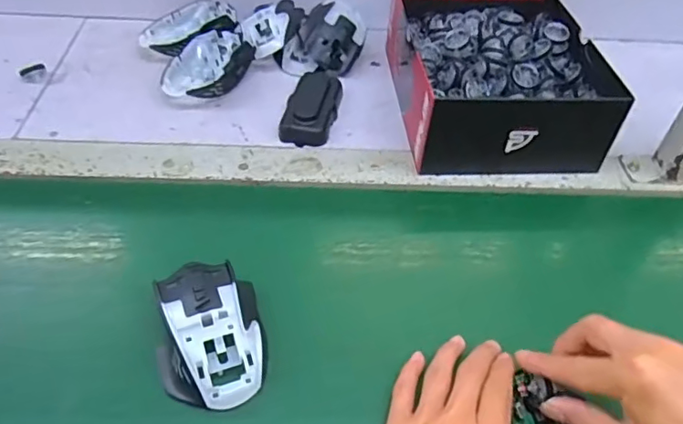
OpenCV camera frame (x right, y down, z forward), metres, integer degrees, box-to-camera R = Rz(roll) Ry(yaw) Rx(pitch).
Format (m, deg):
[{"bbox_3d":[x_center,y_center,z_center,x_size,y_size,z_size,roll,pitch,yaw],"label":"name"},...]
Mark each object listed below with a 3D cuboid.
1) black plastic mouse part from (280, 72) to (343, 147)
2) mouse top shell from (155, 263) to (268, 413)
[{"bbox_3d":[-0.031,-0.115,0.592,0.049,0.030,0.099,9,47,4],"label":"black plastic mouse part"},{"bbox_3d":[-0.095,0.083,0.399,0.074,0.042,0.112,-10,48,-14],"label":"mouse top shell"}]

